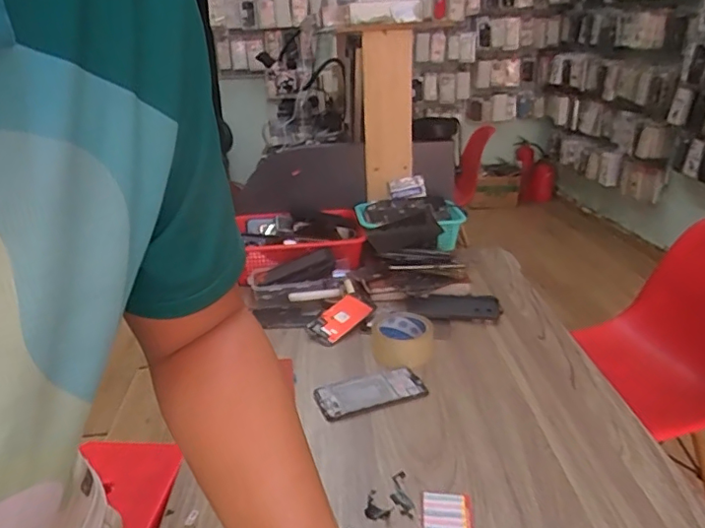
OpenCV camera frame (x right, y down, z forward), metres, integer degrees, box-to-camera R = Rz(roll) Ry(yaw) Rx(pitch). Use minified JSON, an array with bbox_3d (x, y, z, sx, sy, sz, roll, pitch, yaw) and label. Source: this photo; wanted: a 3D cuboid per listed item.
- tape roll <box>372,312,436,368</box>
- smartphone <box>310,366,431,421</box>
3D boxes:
[{"bbox_3d":[0.084,0.125,0.900,0.099,0.043,0.106,-2,23,1],"label":"tape roll"},{"bbox_3d":[0.024,0.185,0.810,0.156,0.009,0.080,-10,24,-18],"label":"smartphone"}]

